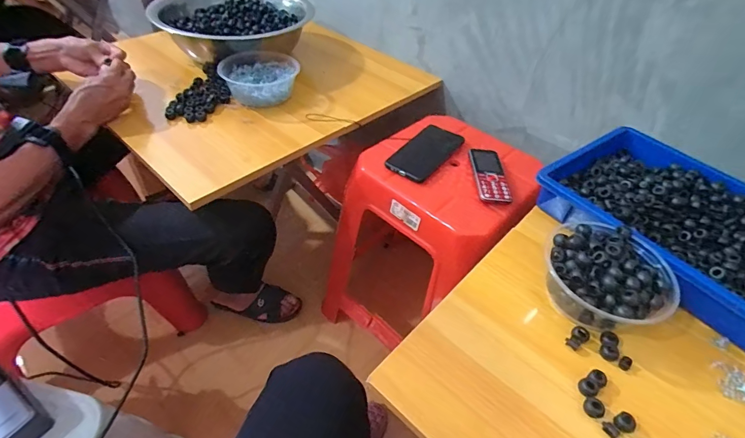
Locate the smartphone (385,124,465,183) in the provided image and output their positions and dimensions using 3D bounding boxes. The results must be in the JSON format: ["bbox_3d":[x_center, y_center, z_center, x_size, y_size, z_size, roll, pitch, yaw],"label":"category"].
[{"bbox_3d":[0.096,-0.119,0.689,0.076,0.011,0.164,29,50,21],"label":"smartphone"}]

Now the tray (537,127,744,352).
[{"bbox_3d":[0.421,0.020,0.508,0.252,0.061,0.363,-26,53,-27],"label":"tray"}]

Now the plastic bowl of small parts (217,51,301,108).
[{"bbox_3d":[-0.210,-0.262,0.741,0.140,0.061,0.115,-18,50,-22],"label":"plastic bowl of small parts"}]

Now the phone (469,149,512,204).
[{"bbox_3d":[0.193,-0.075,0.647,0.051,0.013,0.121,3,45,-2],"label":"phone"}]

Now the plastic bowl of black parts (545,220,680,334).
[{"bbox_3d":[0.256,0.065,0.438,0.124,0.064,0.113,3,45,-3],"label":"plastic bowl of black parts"}]

